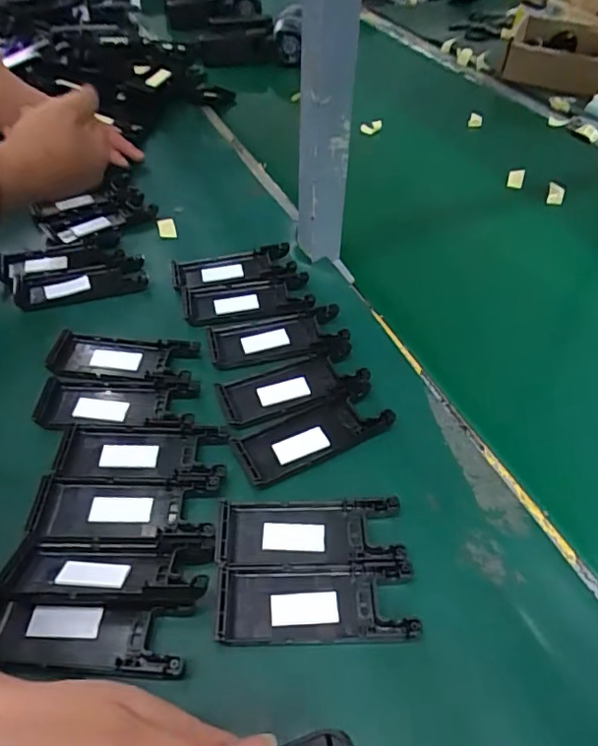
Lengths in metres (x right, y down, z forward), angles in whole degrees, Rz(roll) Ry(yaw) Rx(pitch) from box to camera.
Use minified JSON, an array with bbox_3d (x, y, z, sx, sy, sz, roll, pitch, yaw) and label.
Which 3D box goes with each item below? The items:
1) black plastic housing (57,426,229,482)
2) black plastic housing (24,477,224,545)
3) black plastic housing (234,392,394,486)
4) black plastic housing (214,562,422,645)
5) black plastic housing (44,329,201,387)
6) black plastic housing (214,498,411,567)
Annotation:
[{"bbox_3d":[-0.100,0.051,0.349,0.104,0.011,0.039,1,48,-2],"label":"black plastic housing"},{"bbox_3d":[-0.101,0.078,0.321,0.101,0.009,0.039,0,48,-2],"label":"black plastic housing"},{"bbox_3d":[0.009,0.038,0.361,0.099,0.009,0.040,-20,52,-20],"label":"black plastic housing"},{"bbox_3d":[0.009,0.120,0.291,0.101,0.012,0.039,1,48,-2],"label":"black plastic housing"},{"bbox_3d":[-0.127,-0.010,0.399,0.103,0.008,0.039,7,48,3],"label":"black plastic housing"},{"bbox_3d":[0.006,0.091,0.316,0.102,0.011,0.038,0,48,-3],"label":"black plastic housing"}]

